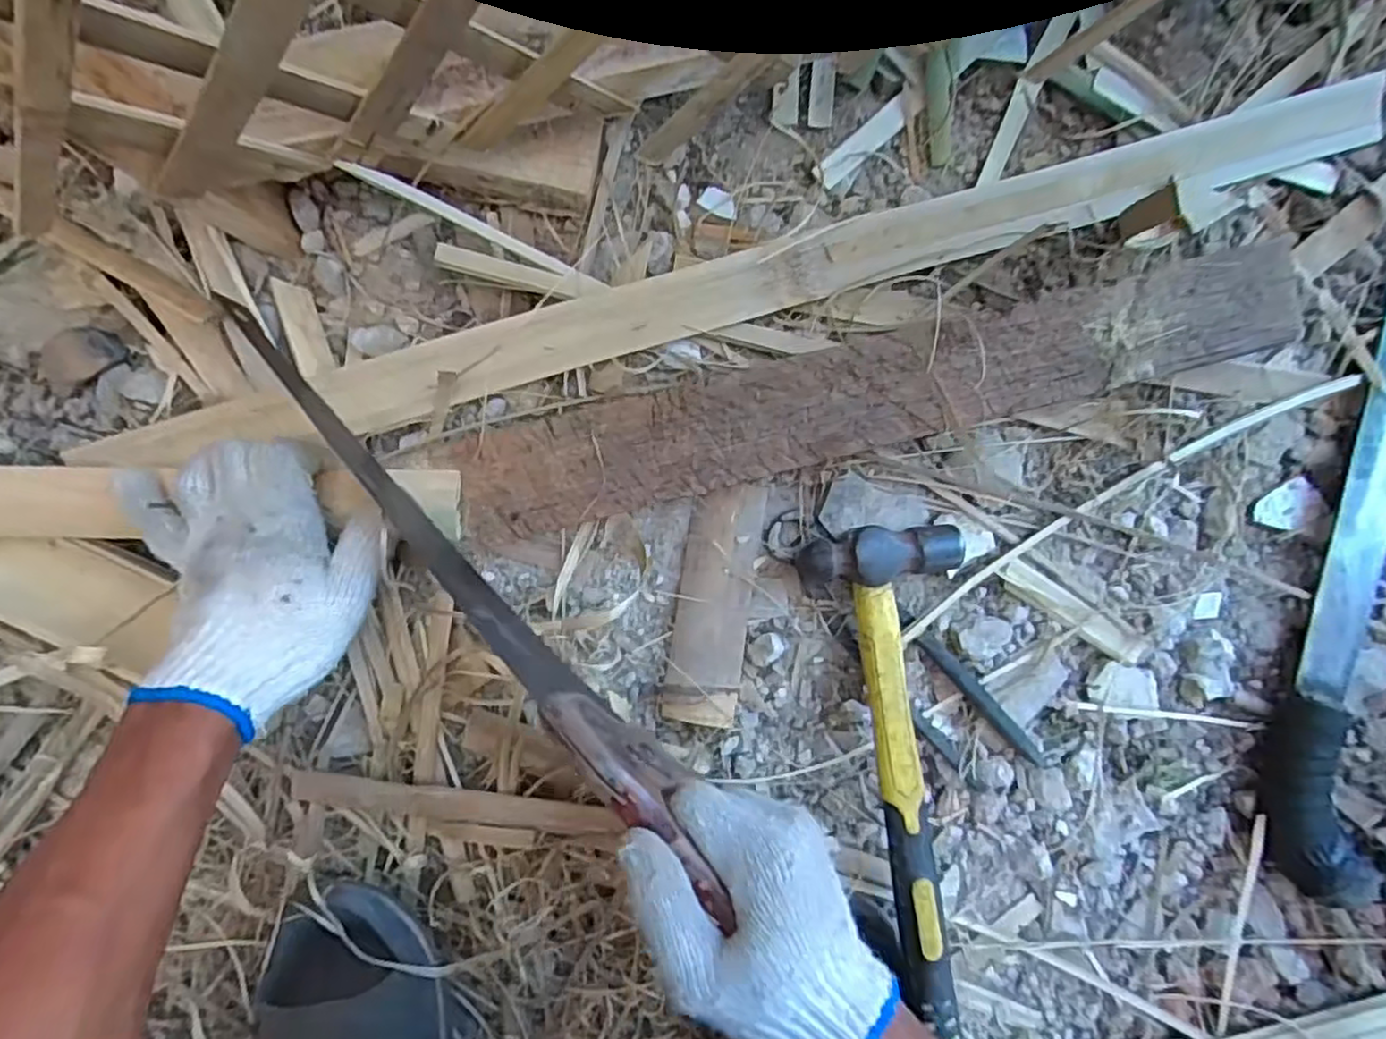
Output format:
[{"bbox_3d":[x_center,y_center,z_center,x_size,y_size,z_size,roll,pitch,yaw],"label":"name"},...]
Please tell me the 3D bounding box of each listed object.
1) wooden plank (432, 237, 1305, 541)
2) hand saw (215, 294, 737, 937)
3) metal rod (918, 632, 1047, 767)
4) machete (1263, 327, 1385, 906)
[{"bbox_3d":[0.104,-0.072,0.405,0.474,0.025,0.062,-14,93,-1],"label":"wooden plank"},{"bbox_3d":[-0.112,0.032,0.363,0.023,0.052,0.375,-43,81,-3],"label":"hand saw"},{"bbox_3d":[0.182,0.114,0.448,0.014,0.014,0.110,-42,92,-3],"label":"metal rod"},{"bbox_3d":[0.417,0.042,0.444,0.065,0.024,0.383,11,89,-3],"label":"machete"}]

